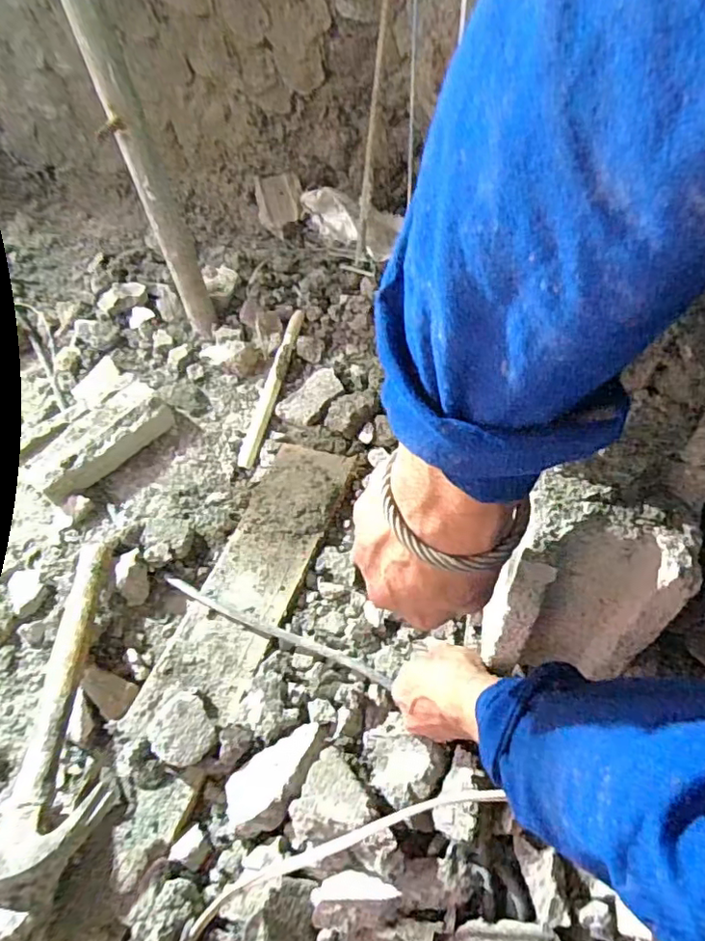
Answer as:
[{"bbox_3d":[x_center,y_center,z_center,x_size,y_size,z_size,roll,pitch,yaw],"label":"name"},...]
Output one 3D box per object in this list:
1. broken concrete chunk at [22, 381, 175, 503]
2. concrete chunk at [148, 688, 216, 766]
[{"bbox_3d":[-0.331,-0.036,0.781,0.084,0.053,0.191,36,63,26],"label":"broken concrete chunk"},{"bbox_3d":[-0.156,0.235,0.542,0.052,0.038,0.061,-28,57,-17],"label":"concrete chunk"}]

